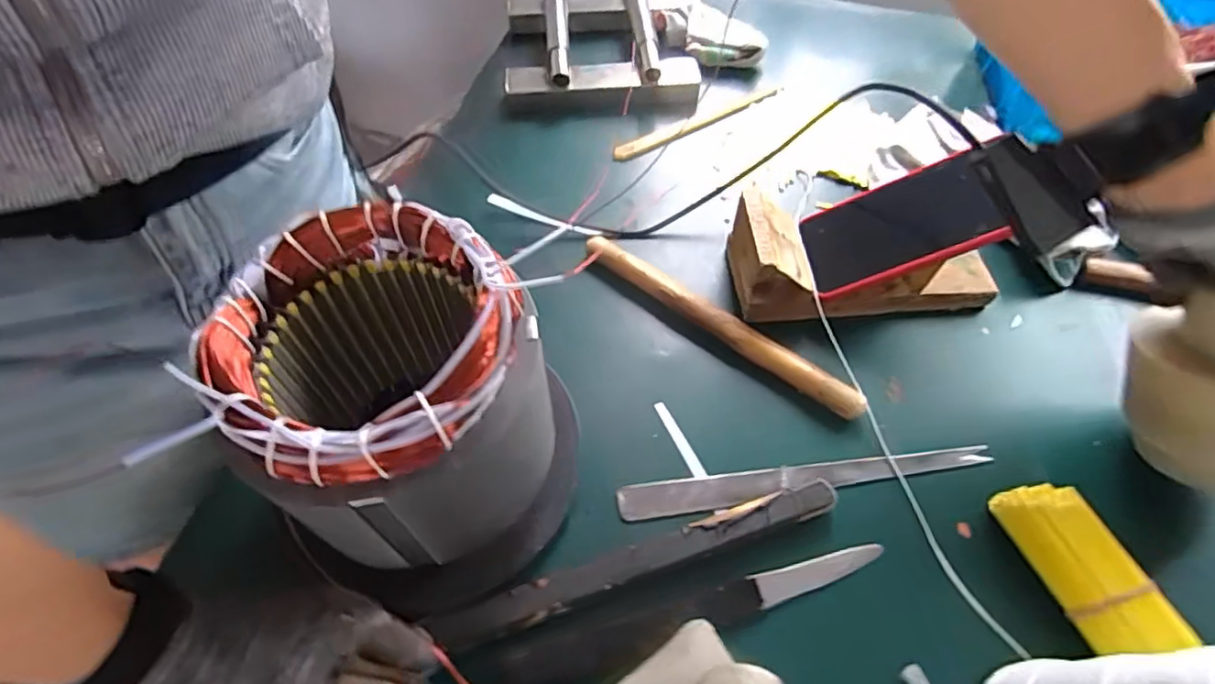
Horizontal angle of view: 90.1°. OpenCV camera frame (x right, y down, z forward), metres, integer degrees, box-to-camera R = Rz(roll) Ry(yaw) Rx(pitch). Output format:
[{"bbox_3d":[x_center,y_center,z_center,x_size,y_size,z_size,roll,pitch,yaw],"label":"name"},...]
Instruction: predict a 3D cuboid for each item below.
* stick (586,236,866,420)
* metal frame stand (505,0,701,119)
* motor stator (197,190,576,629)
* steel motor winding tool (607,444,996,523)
[{"bbox_3d":[0.082,-0.014,0.471,0.242,0.021,0.017,34,61,20],"label":"stick"},{"bbox_3d":[-0.009,-0.333,0.657,0.202,0.058,0.187,-2,55,-3],"label":"metal frame stand"},{"bbox_3d":[-0.099,0.038,0.336,0.155,0.172,0.162,1,55,-1],"label":"motor stator"},{"bbox_3d":[0.135,0.093,0.411,0.254,0.004,0.024,-6,56,-6],"label":"steel motor winding tool"}]

